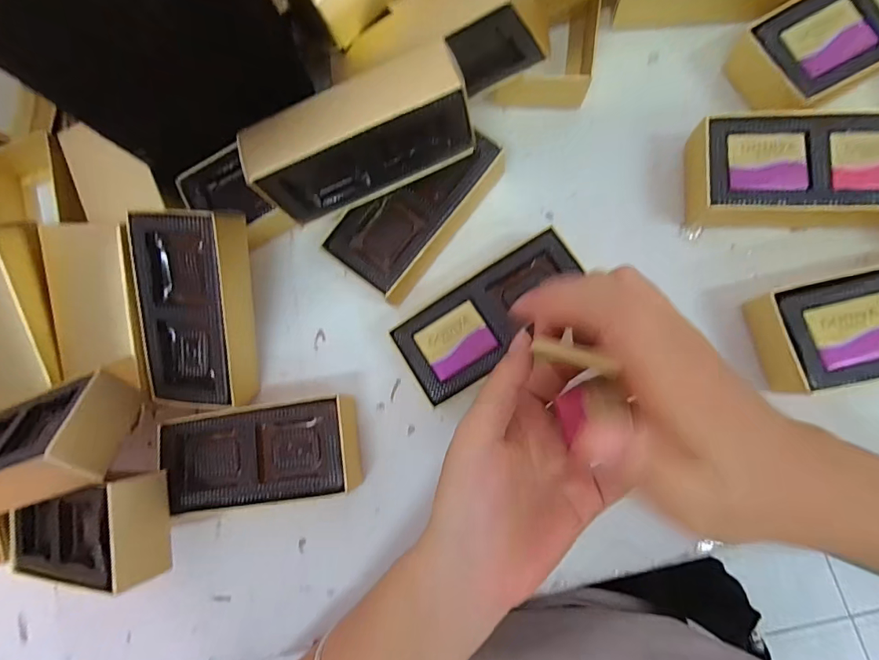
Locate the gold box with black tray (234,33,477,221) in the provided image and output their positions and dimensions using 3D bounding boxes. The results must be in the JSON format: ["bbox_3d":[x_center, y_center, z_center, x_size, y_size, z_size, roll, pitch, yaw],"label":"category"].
[{"bbox_3d":[-0.041,-0.104,0.243,0.117,0.055,0.041,-21,82,5],"label":"gold box with black tray"}]

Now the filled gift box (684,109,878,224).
[{"bbox_3d":[0.204,-0.088,0.251,0.121,0.031,0.060,0,84,7],"label":"filled gift box"}]

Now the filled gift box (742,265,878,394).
[{"bbox_3d":[0.230,-0.004,0.236,0.120,0.035,0.055,-13,83,6],"label":"filled gift box"}]

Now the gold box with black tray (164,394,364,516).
[{"bbox_3d":[-0.107,0.076,0.272,0.109,0.034,0.058,-9,83,6],"label":"gold box with black tray"}]

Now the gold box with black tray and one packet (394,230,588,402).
[{"bbox_3d":[0.032,-0.007,0.266,0.111,0.032,0.050,-34,81,3],"label":"gold box with black tray and one packet"}]

